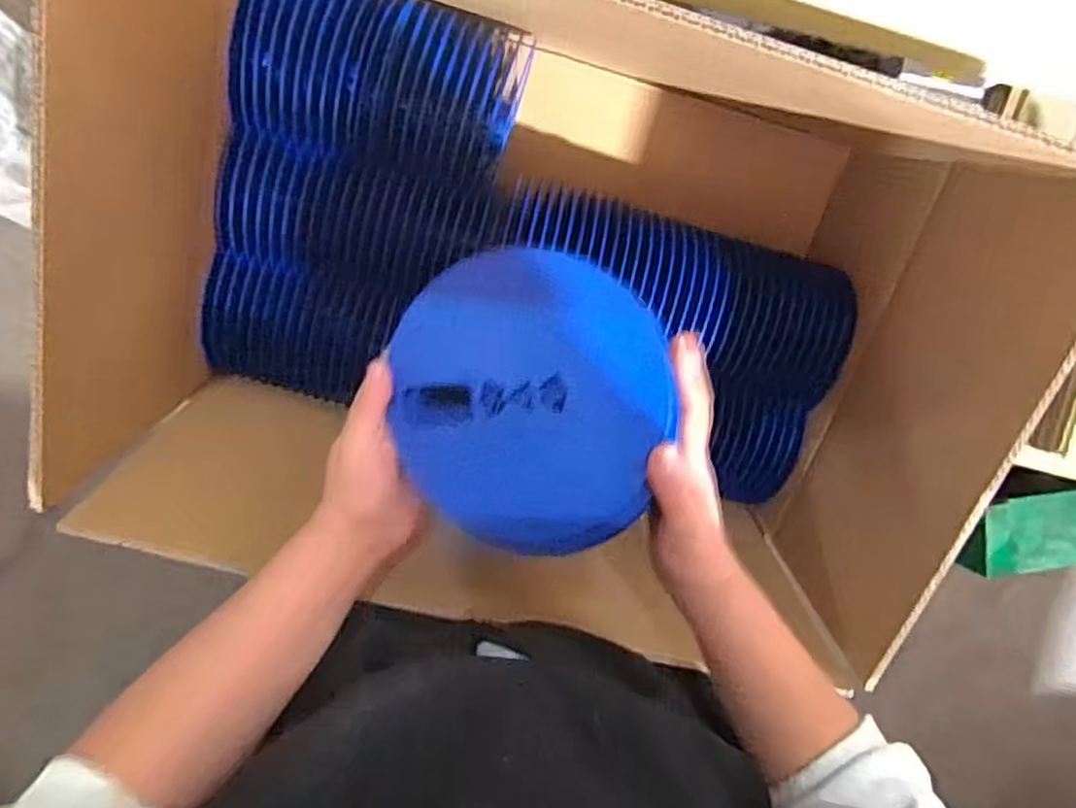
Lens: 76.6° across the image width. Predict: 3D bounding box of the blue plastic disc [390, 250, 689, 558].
[{"bbox_3d":[-0.005,0.000,0.414,0.162,0.011,0.177,1,95,8],"label":"blue plastic disc"}]

